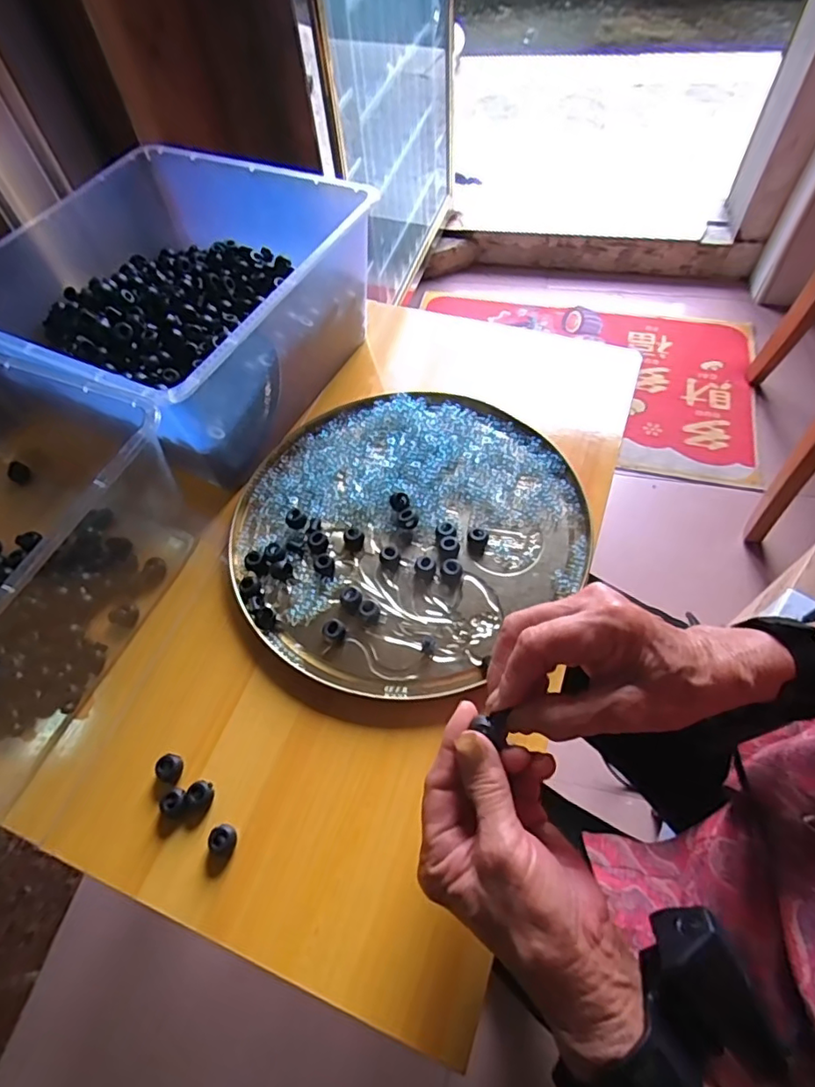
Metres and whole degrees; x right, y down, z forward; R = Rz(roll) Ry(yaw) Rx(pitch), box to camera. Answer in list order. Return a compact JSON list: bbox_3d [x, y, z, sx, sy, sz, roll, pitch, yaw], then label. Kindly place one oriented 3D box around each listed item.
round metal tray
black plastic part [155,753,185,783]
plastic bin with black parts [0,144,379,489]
[{"bbox_3d":[-0.005,-0.017,0.476,0.290,0.022,0.265,-2,58,3],"label":"round metal tray"},{"bbox_3d":[-0.165,0.156,0.385,0.016,0.011,0.017,12,60,12],"label":"black plastic part"},{"bbox_3d":[-0.226,-0.230,0.544,0.314,0.134,0.304,23,63,17],"label":"plastic bin with black parts"}]

